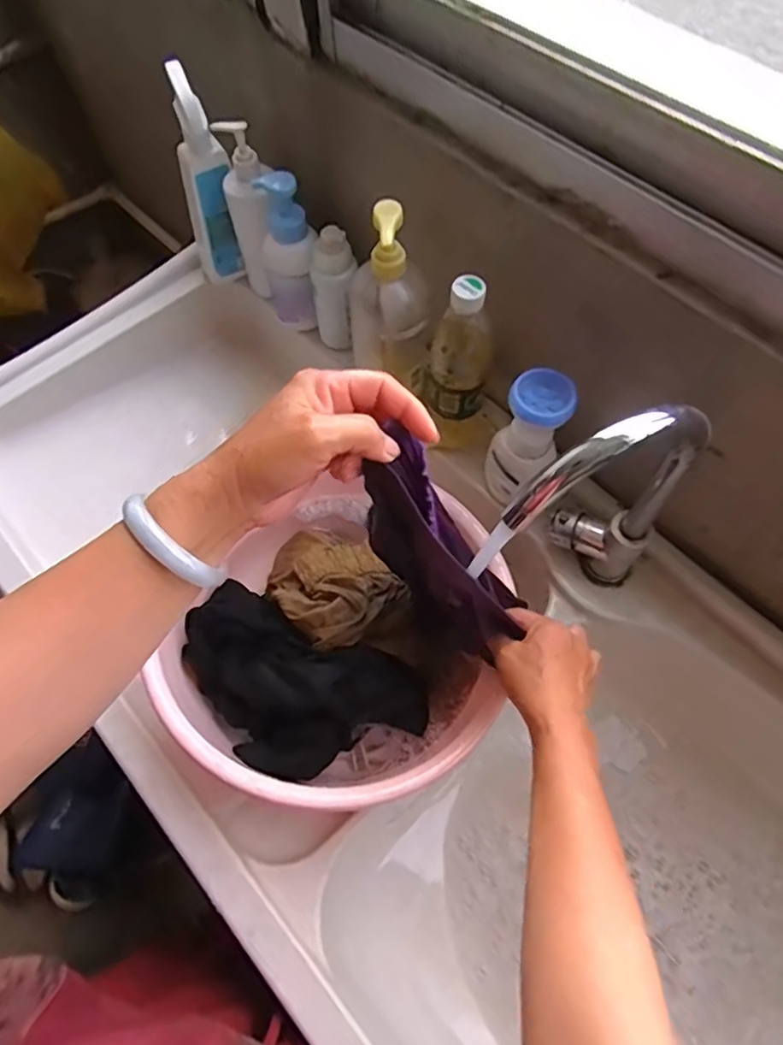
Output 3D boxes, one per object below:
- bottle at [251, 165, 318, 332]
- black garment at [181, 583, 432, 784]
[{"bbox_3d":[-0.135,-0.344,0.780,0.071,0.187,0.053,3,41,5],"label":"bottle"},{"bbox_3d":[-0.103,0.168,0.606,0.257,0.061,0.144,23,68,13],"label":"black garment"}]

